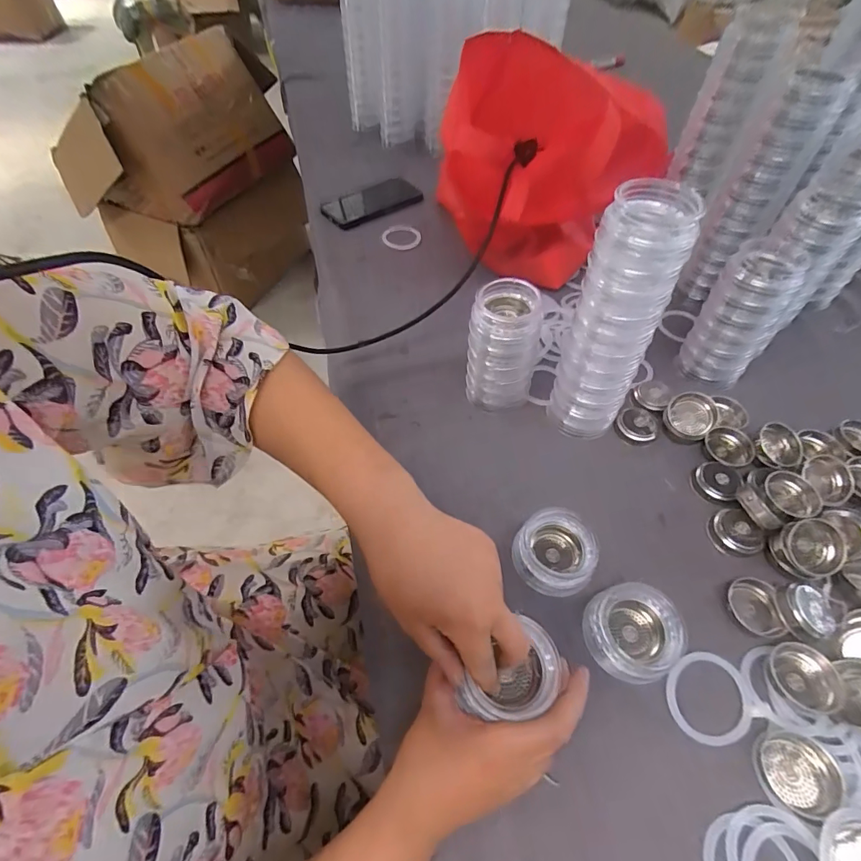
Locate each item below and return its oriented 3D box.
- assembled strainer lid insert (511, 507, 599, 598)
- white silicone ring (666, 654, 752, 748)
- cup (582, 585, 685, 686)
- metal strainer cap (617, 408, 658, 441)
[{"bbox_3d":[0.105,0.102,0.374,0.063,0.035,0.063,-1,54,1],"label":"assembled strainer lid insert"},{"bbox_3d":[0.200,0.191,0.320,0.059,0.007,0.055,-1,54,1],"label":"white silicone ring"},{"bbox_3d":[0.156,0.153,0.342,0.065,0.027,0.064,-1,54,1],"label":"cup"},{"bbox_3d":[0.216,-0.007,0.467,0.038,0.016,0.036,-1,54,1],"label":"metal strainer cap"}]

